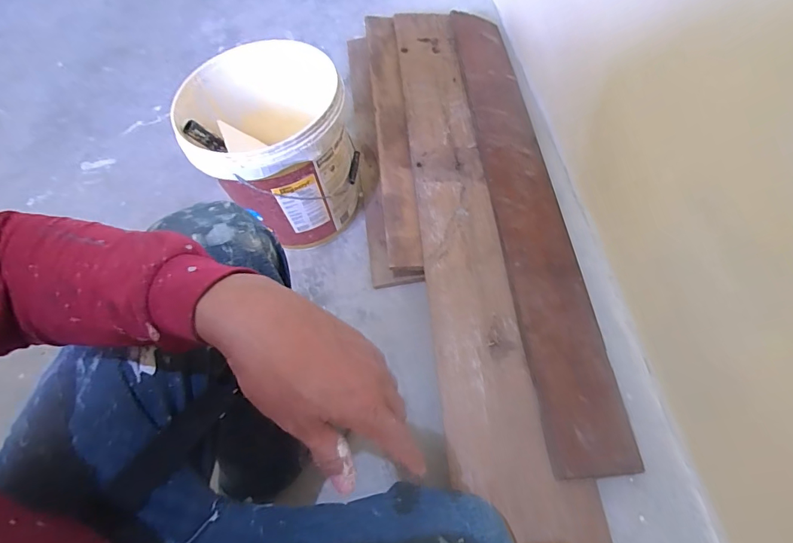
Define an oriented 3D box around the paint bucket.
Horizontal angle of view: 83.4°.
[{"bbox_3d":[-0.234,-0.244,0.917,0.296,0.294,0.310,-24,61,-6],"label":"paint bucket"}]

